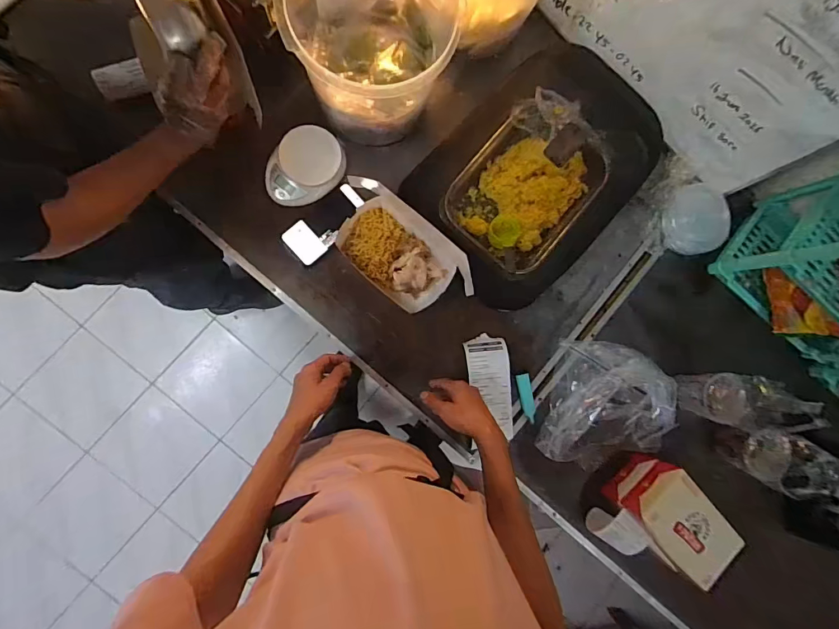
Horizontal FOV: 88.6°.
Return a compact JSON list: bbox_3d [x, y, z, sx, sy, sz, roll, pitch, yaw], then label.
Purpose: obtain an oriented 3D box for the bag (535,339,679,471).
[{"bbox_3d":[0.352,0.175,0.790,0.204,0.091,0.233,20,85,-7],"label":"bag"}]

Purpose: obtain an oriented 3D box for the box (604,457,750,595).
[{"bbox_3d":[0.448,0.360,0.772,0.120,0.115,0.191,-43,94,-7],"label":"box"}]

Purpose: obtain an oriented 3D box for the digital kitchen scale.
[{"bbox_3d":[-0.206,-0.261,0.766,0.113,0.027,0.145,35,84,-5],"label":"digital kitchen scale"}]

